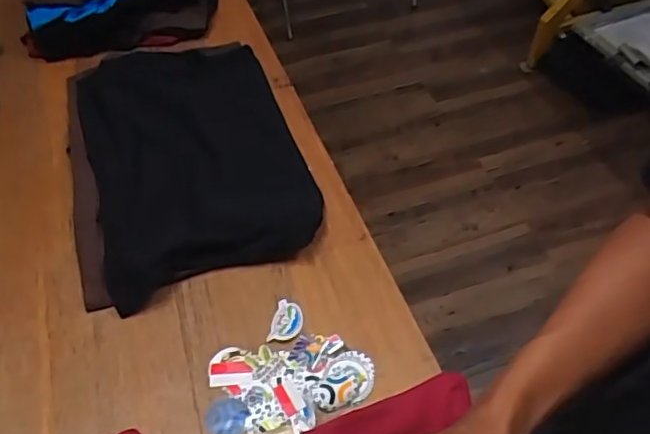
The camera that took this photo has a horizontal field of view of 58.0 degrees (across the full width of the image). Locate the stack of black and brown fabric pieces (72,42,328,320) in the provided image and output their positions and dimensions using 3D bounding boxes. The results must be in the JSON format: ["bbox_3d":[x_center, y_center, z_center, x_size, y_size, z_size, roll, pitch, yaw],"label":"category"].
[{"bbox_3d":[-0.239,-0.121,0.975,0.365,0.076,0.539,-17,52,-11],"label":"stack of black and brown fabric pieces"}]

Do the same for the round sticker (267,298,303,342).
[{"bbox_3d":[-0.051,0.140,0.790,0.040,0.006,0.062,10,52,10],"label":"round sticker"}]

